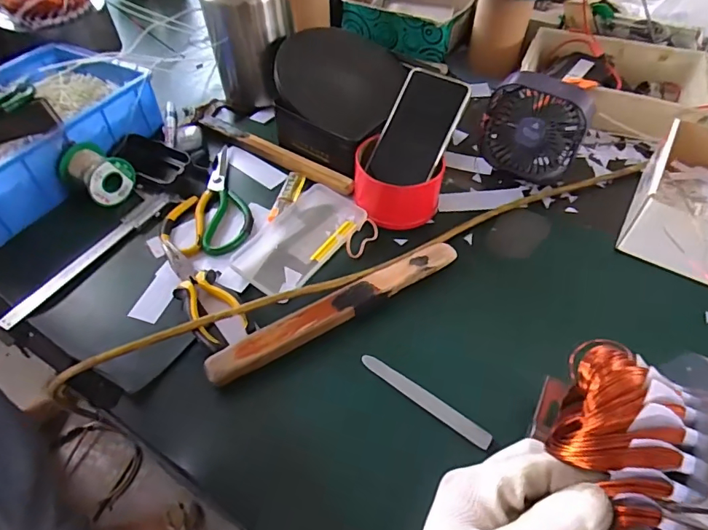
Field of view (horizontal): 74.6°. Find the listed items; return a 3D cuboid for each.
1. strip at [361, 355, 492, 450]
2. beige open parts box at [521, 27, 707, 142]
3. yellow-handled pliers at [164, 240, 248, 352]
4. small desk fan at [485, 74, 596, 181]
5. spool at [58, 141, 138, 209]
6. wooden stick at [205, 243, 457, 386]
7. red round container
[{"bbox_3d":[0.062,0.118,0.414,0.129,0.005,0.016,30,48,28],"label":"strip"},{"bbox_3d":[0.372,-0.263,0.681,0.243,0.060,0.189,14,53,12],"label":"beige open parts box"},{"bbox_3d":[-0.159,0.018,0.470,0.048,0.014,0.157,-29,56,-20],"label":"yellow-handled pliers"},{"bbox_3d":[0.220,-0.167,0.571,0.120,0.121,0.048,24,35,16],"label":"small desk fan"},{"bbox_3d":[-0.310,-0.112,0.560,0.064,0.050,0.062,26,56,20],"label":"spool"},{"bbox_3d":[-0.013,0.039,0.463,0.273,0.025,0.035,-26,55,-18],"label":"wooden stick"},{"bbox_3d":[0.046,-0.089,0.542,0.100,0.063,0.086,21,55,17],"label":"red round container"}]

